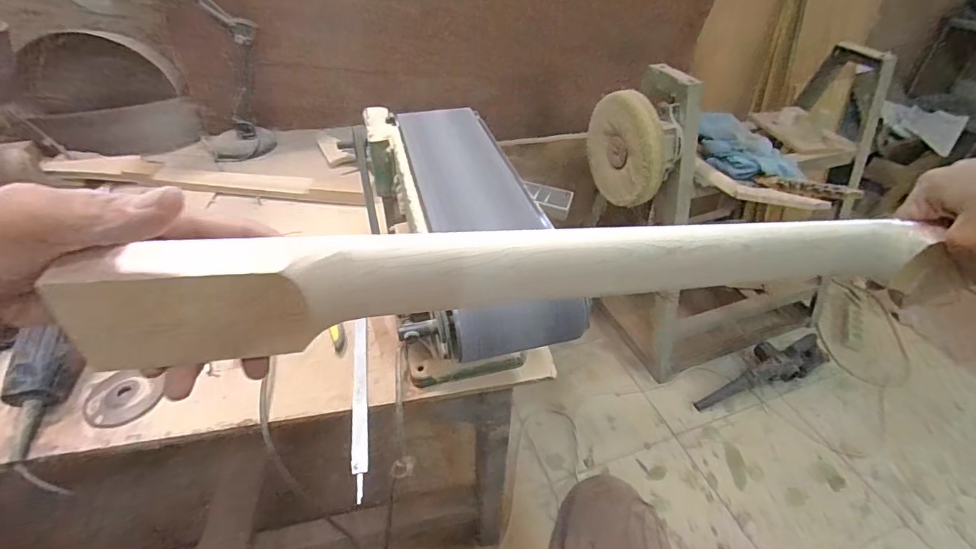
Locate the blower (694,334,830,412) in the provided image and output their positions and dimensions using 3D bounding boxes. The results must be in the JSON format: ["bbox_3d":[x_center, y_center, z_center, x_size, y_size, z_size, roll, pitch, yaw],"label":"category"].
[{"bbox_3d":[0.816,0.267,1.351,0.444,0.167,0.118,-12,44,-14],"label":"blower"}]

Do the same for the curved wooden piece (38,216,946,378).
[{"bbox_3d":[0.057,-0.003,0.277,0.506,0.055,0.032,-5,42,-14],"label":"curved wooden piece"}]

